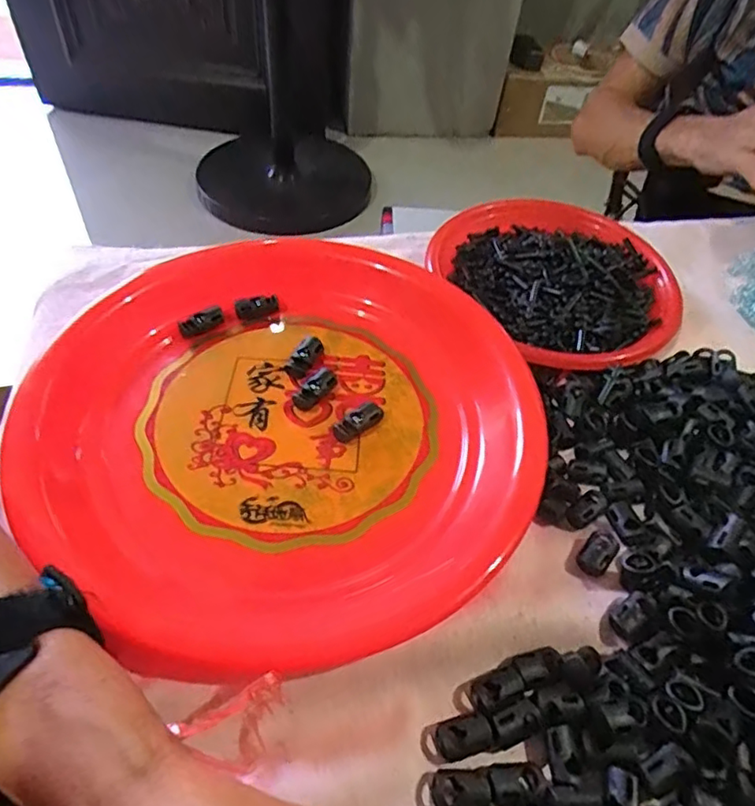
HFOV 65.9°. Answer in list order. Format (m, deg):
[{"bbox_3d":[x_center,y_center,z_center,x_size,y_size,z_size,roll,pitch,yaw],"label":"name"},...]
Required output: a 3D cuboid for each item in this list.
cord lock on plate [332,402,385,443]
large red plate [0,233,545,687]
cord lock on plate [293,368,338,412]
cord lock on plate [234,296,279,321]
[{"bbox_3d":[-0.010,0.010,0.312,0.028,0.010,0.012,-35,60,-28],"label":"cord lock on plate"},{"bbox_3d":[-0.045,0.002,0.308,0.249,0.029,0.254,2,50,-2],"label":"large red plate"},{"bbox_3d":[-0.035,-0.008,0.323,0.014,0.007,0.028,35,69,23],"label":"cord lock on plate"},{"bbox_3d":[-0.075,-0.060,0.363,0.026,0.013,0.009,-17,53,-17],"label":"cord lock on plate"}]

